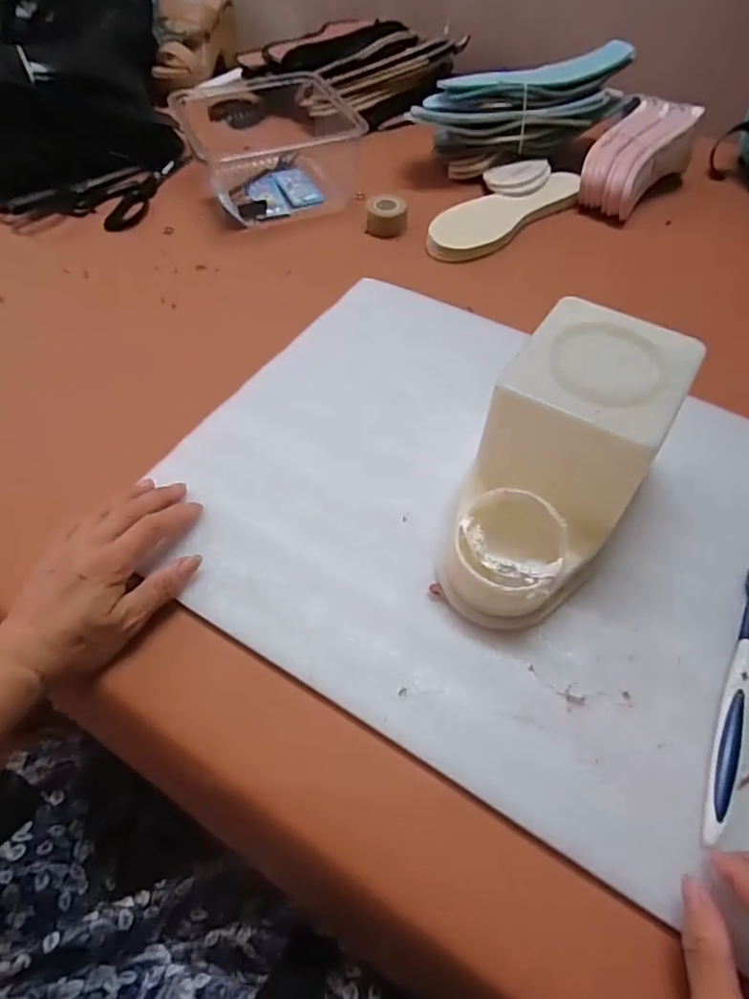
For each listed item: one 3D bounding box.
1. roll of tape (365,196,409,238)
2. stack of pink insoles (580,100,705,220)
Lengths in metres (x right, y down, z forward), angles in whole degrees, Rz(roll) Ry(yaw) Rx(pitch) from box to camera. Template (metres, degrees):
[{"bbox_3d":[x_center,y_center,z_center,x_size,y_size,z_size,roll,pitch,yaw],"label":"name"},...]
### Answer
[{"bbox_3d":[0.014,-0.331,0.666,0.047,0.027,0.046,1,53,-1],"label":"roll of tape"},{"bbox_3d":[0.322,-0.422,0.698,0.087,0.050,0.181,40,79,24],"label":"stack of pink insoles"}]

